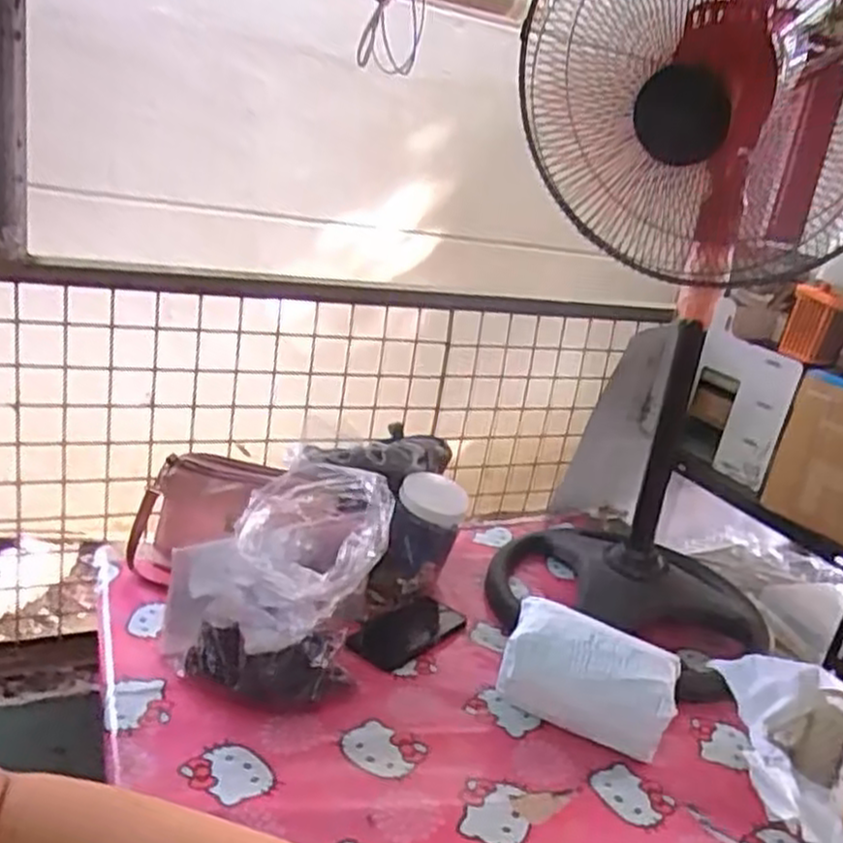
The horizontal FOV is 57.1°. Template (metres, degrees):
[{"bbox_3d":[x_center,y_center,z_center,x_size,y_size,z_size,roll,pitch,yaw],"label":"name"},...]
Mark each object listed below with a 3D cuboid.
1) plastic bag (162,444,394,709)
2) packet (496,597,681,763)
[{"bbox_3d":[-0.152,0.191,0.837,0.201,0.246,0.180,0,20,-26],"label":"plastic bag"},{"bbox_3d":[0.189,0.297,0.890,0.189,0.109,0.098,16,19,20],"label":"packet"}]

